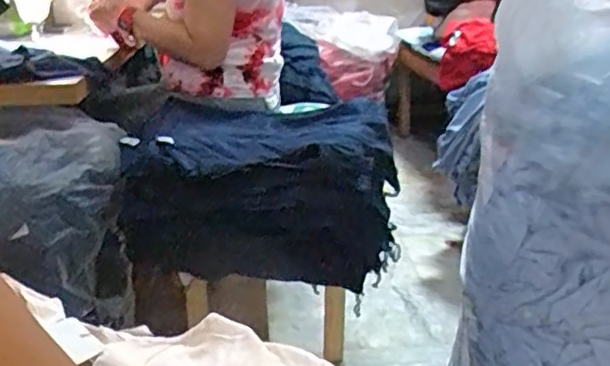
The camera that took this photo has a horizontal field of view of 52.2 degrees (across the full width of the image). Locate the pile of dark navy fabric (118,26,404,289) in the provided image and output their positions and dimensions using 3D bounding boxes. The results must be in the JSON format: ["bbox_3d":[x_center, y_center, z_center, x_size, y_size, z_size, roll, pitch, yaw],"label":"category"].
[{"bbox_3d":[-0.074,-0.006,1.298,0.490,0.248,0.389,3,23,9],"label":"pile of dark navy fabric"}]

